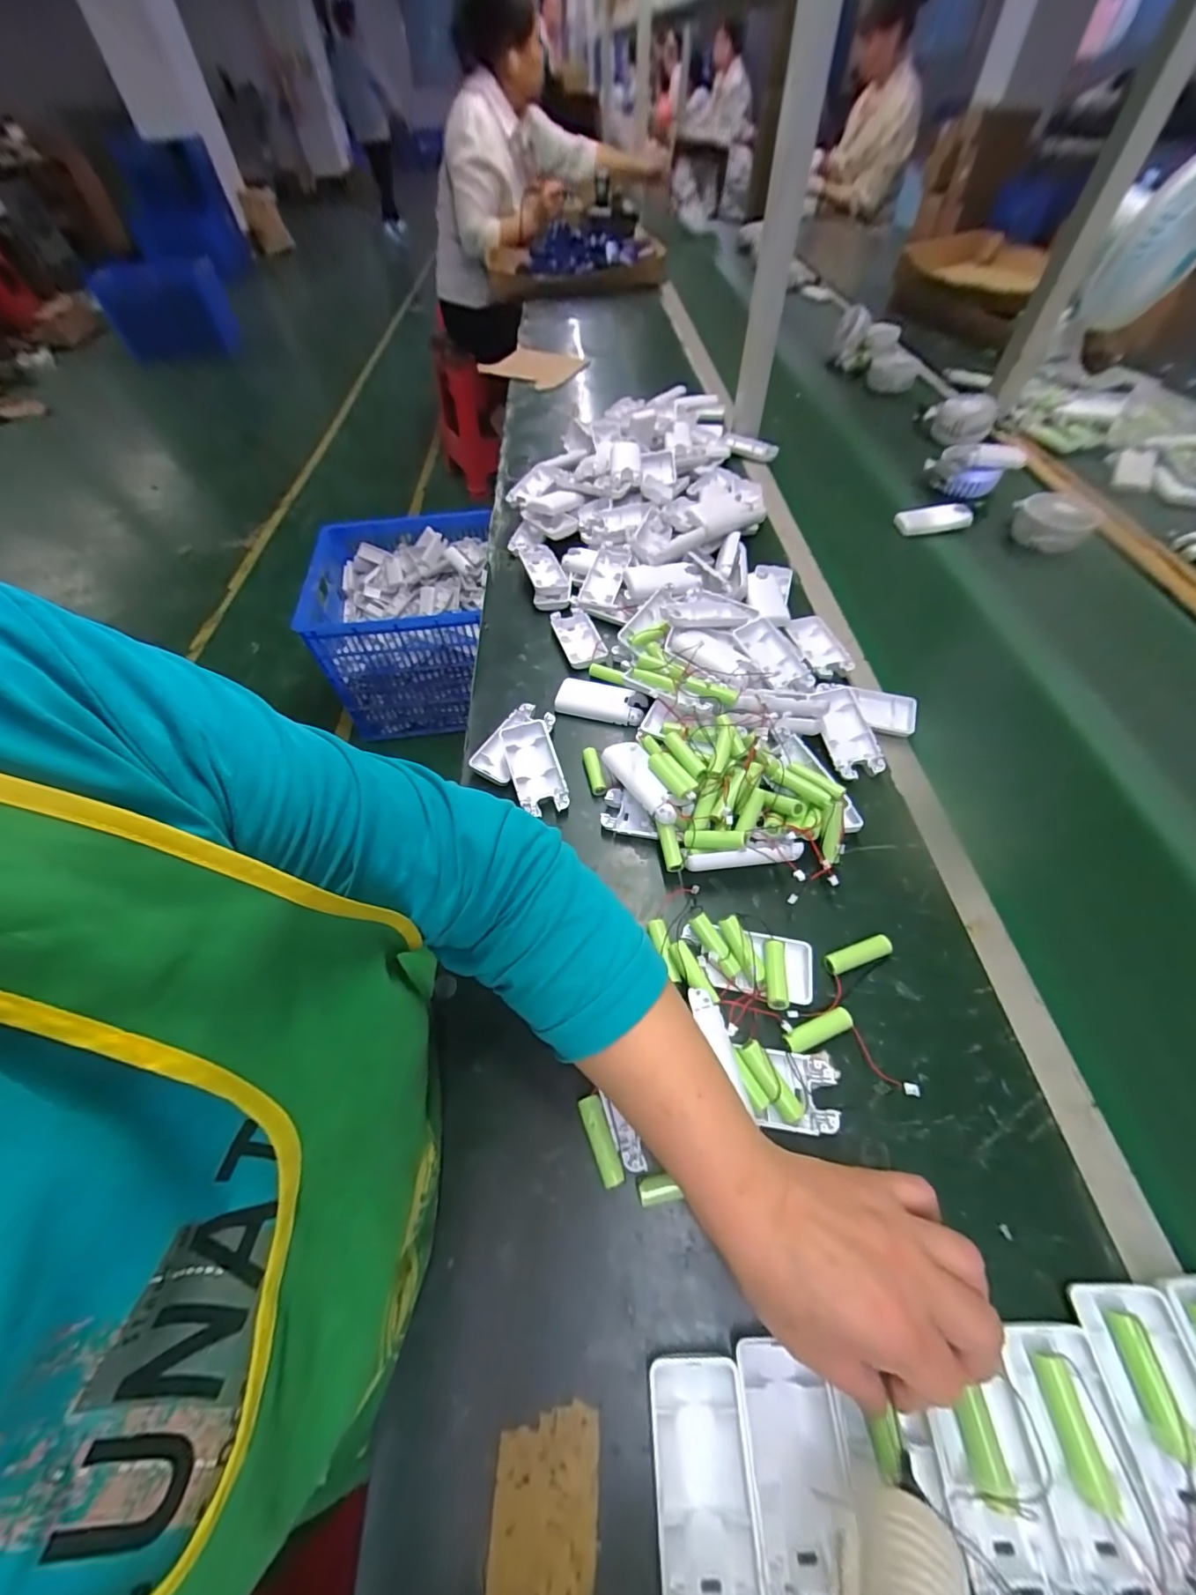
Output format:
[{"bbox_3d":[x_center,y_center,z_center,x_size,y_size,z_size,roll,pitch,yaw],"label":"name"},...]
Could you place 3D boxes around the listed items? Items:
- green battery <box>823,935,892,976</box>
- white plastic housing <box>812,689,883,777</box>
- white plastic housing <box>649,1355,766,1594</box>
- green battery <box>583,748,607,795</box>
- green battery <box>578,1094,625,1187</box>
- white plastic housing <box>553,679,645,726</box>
[{"bbox_3d":[0.195,0.119,0.382,0.051,0.013,0.015,-18,57,-8],"label":"green battery"},{"bbox_3d":[0.242,-0.064,0.494,0.039,0.023,0.094,-7,57,0],"label":"white plastic housing"},{"bbox_3d":[0.051,0.334,0.243,0.045,0.014,0.093,-3,57,2],"label":"white plastic housing"},{"bbox_3d":[-0.004,-0.024,0.484,0.015,0.013,0.051,-13,57,-5],"label":"green battery"},{"bbox_3d":[0.002,0.219,0.325,0.014,0.015,0.049,-20,58,-9],"label":"green battery"},{"bbox_3d":[0.003,-0.102,0.537,0.093,0.014,0.046,14,59,13],"label":"white plastic housing"}]

